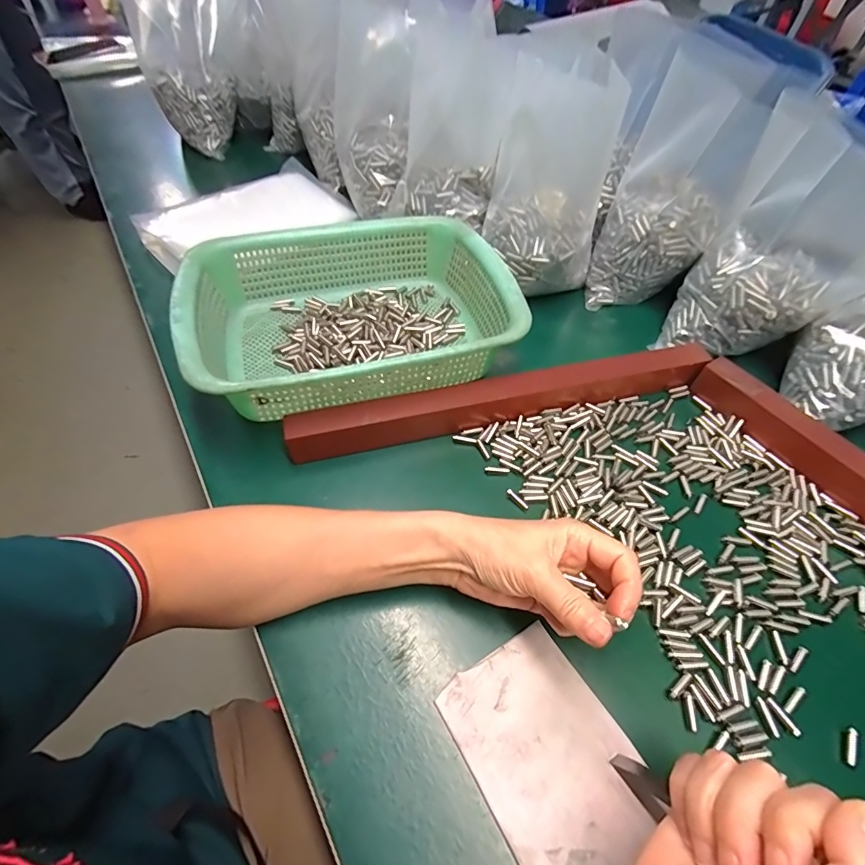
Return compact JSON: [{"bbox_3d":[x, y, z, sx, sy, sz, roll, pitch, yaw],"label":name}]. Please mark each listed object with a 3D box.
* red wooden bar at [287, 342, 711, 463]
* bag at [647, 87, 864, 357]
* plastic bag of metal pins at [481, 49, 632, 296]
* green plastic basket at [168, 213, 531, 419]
[{"bbox_3d":[0.069,-0.033,0.400,0.389,0.035,0.032,-12,55,-11],"label":"red wooden bar"},{"bbox_3d":[0.327,-0.161,0.403,0.130,0.182,0.086,23,56,14],"label":"bag"},{"bbox_3d":[0.125,-0.260,0.459,0.122,0.191,0.123,8,54,4],"label":"plastic bag of metal pins"},{"bbox_3d":[-0.075,-0.115,0.425,0.287,0.083,0.214,-16,56,-13],"label":"green plastic basket"}]

